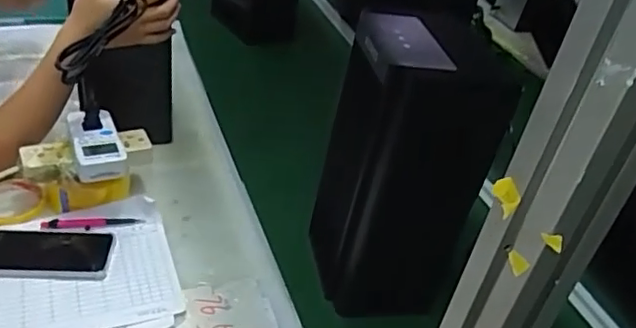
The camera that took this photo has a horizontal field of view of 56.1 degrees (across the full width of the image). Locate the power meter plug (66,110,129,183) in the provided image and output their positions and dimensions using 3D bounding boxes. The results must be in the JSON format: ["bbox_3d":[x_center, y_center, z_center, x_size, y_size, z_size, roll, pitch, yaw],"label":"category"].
[{"bbox_3d":[-0.300,-0.026,0.809,0.063,0.043,0.115,-8,39,-26],"label":"power meter plug"}]

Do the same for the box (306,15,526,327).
[{"bbox_3d":[0.100,0.011,0.754,0.142,0.354,0.149,2,36,-13],"label":"box"}]

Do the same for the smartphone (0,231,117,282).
[{"bbox_3d":[-0.354,0.117,0.773,0.166,0.014,0.092,5,35,-10],"label":"smartphone"}]

